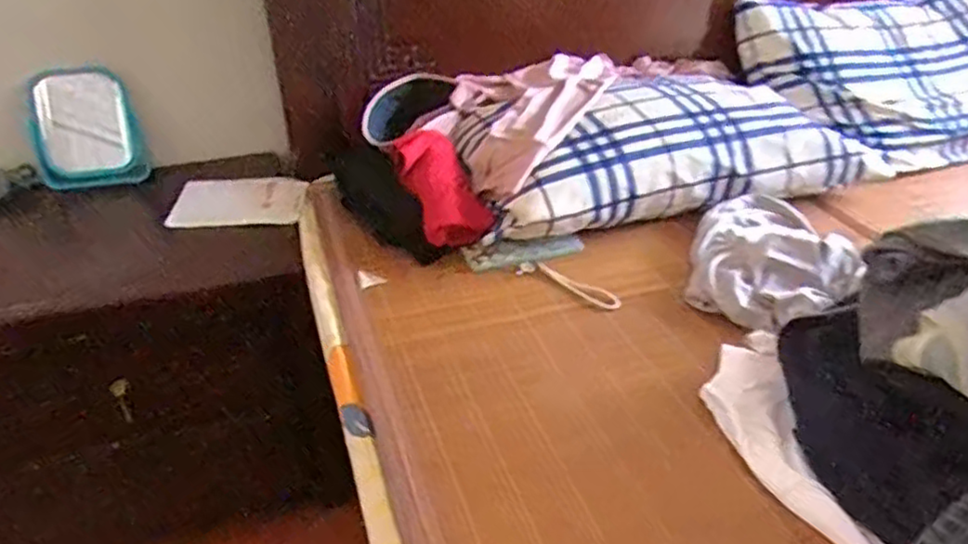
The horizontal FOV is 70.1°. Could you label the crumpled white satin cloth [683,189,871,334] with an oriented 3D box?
[{"bbox_3d":[0.361,-0.025,0.877,0.195,0.072,0.233,19,39,27],"label":"crumpled white satin cloth"}]

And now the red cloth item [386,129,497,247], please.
[{"bbox_3d":[-0.062,-0.121,0.956,0.100,0.051,0.186,-23,76,-29],"label":"red cloth item"}]

